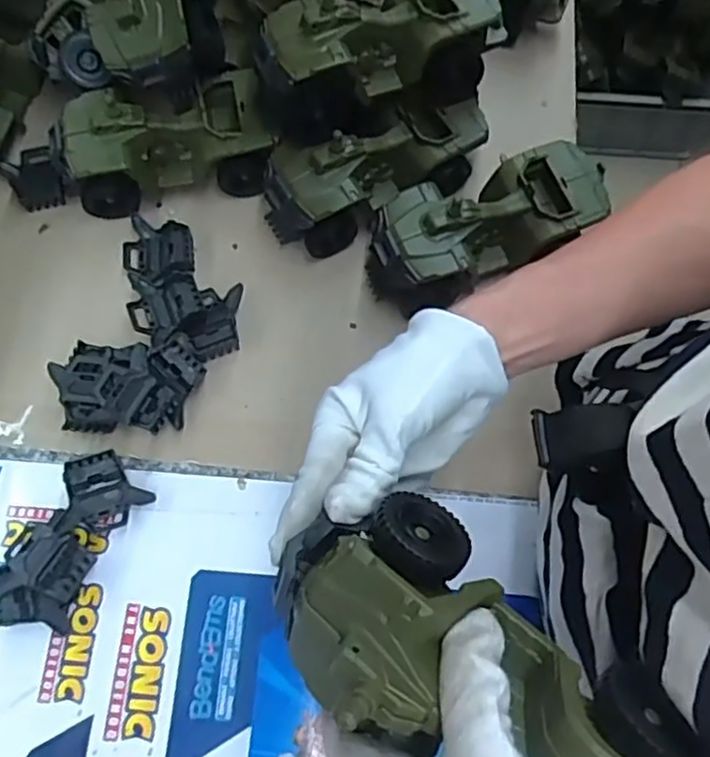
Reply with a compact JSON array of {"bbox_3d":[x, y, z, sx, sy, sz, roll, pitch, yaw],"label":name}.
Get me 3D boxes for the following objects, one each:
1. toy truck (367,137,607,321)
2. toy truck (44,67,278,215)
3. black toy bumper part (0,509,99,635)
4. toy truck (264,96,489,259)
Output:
[{"bbox_3d":[0.099,-0.125,0.553,0.187,0.080,0.099,-24,73,-10],"label":"toy truck"},{"bbox_3d":[-0.157,-0.193,0.567,0.171,0.078,0.080,-11,71,-5],"label":"toy truck"},{"bbox_3d":[-0.217,0.135,0.480,0.057,0.029,0.076,17,71,4],"label":"black toy bumper part"},{"bbox_3d":[0.016,-0.166,0.565,0.183,0.077,0.073,-21,73,-9],"label":"toy truck"}]

